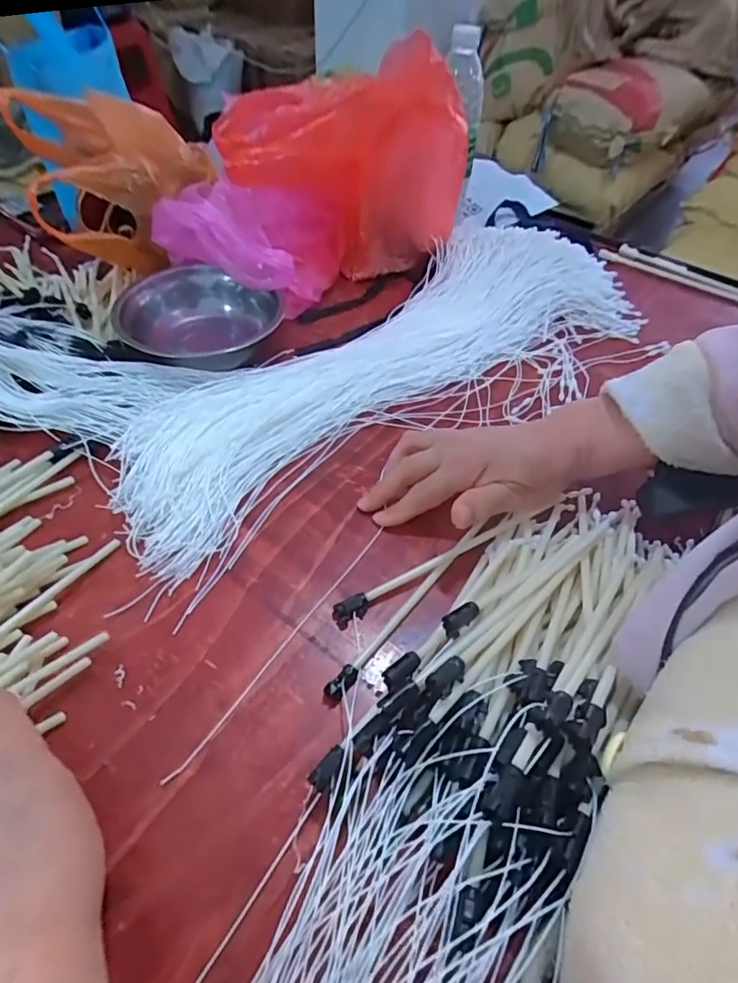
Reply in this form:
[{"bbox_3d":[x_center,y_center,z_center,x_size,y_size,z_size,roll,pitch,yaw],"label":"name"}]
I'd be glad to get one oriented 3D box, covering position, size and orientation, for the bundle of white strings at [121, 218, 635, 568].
[{"bbox_3d":[0.025,-0.149,0.536,0.594,0.030,0.218,-29,58,-23],"label":"bundle of white strings"}]

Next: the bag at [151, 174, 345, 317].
[{"bbox_3d":[-0.107,-0.264,0.569,0.135,0.109,0.237,25,33,17],"label":"bag"}]

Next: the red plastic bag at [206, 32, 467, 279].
[{"bbox_3d":[-0.026,-0.361,0.570,0.259,0.198,0.125,-16,54,-15],"label":"red plastic bag"}]

